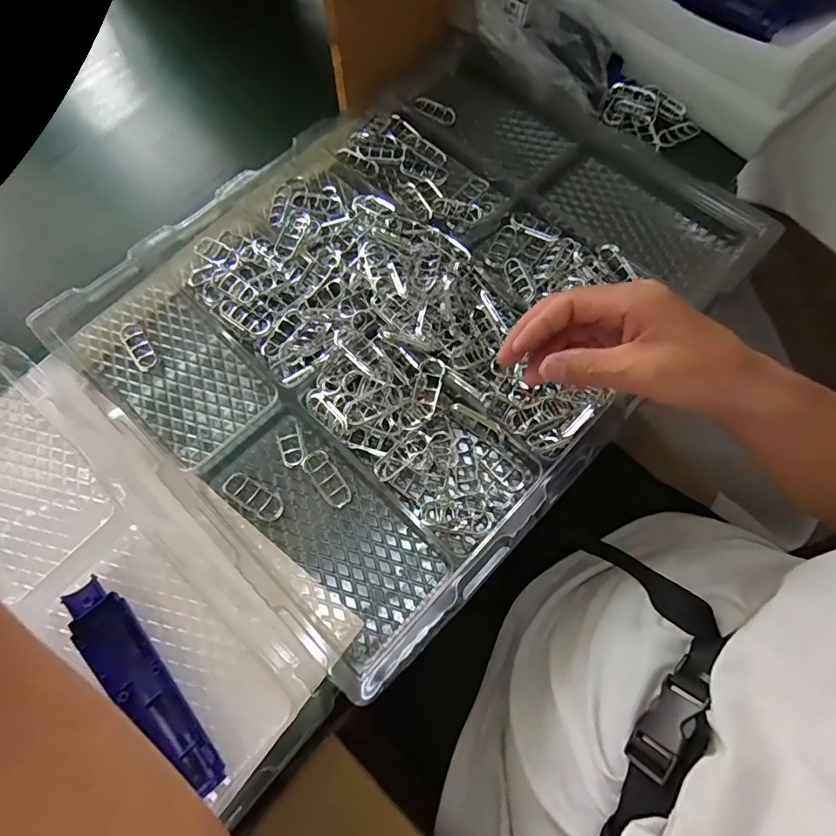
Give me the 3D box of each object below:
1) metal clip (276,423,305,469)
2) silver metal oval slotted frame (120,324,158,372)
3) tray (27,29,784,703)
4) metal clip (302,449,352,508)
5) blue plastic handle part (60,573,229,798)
[{"bbox_3d":[-0.106,0.023,0.410,0.021,0.008,0.041,-17,71,-6],"label":"metal clip"},{"bbox_3d":[-0.253,-0.066,0.441,0.019,0.007,0.053,-33,73,-12],"label":"silver metal oval slotted frame"},{"bbox_3d":[-0.003,-0.132,0.463,0.424,0.050,0.535,43,75,14],"label":"tray"},{"bbox_3d":[-0.075,0.049,0.403,0.023,0.008,0.053,-37,74,-13],"label":"metal clip"},{"bbox_3d":[-0.191,0.185,0.339,0.035,0.018,0.164,-38,74,-13],"label":"blue plastic handle part"}]

